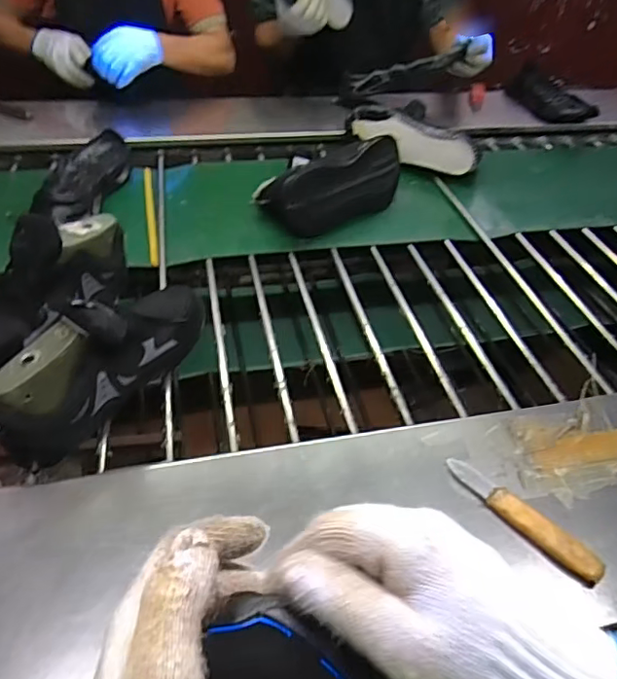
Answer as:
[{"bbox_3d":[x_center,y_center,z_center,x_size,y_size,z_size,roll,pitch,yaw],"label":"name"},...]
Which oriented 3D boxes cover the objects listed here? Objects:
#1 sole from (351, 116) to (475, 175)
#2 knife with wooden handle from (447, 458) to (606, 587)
[{"bbox_3d":[0.218,-0.406,1.158,0.259,0.084,0.044,25,46,18],"label":"sole"},{"bbox_3d":[0.205,0.171,0.534,0.025,0.024,0.162,-30,55,-32],"label":"knife with wooden handle"}]

